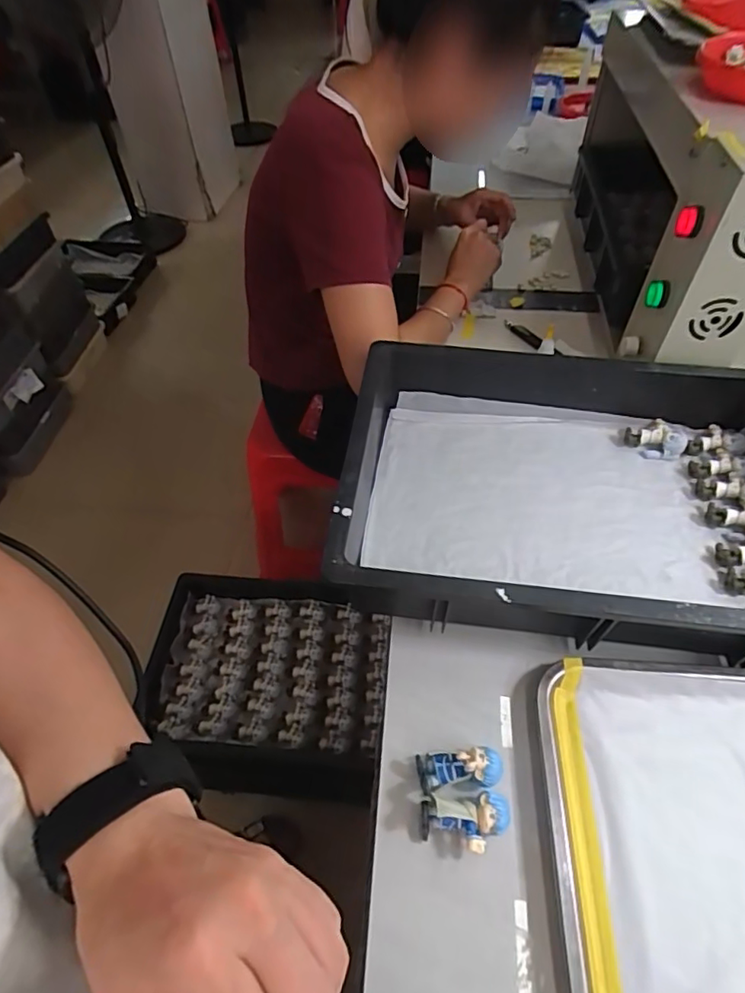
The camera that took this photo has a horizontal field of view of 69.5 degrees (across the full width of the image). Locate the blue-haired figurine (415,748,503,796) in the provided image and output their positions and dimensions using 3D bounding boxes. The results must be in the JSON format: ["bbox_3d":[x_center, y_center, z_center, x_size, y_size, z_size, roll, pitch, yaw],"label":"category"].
[{"bbox_3d":[0.066,0.207,0.406,0.062,0.035,0.026,-6,50,-3],"label":"blue-haired figurine"}]

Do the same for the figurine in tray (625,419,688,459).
[{"bbox_3d":[0.327,-0.065,0.617,0.062,0.024,0.037,8,51,8],"label":"figurine in tray"}]

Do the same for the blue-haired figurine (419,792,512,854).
[{"bbox_3d":[0.066,0.232,0.386,0.060,0.028,0.035,8,51,9],"label":"blue-haired figurine"}]

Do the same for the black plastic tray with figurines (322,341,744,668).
[{"bbox_3d":[0.211,-0.008,0.522,0.459,0.102,0.314,5,51,7],"label":"black plastic tray with figurines"}]

